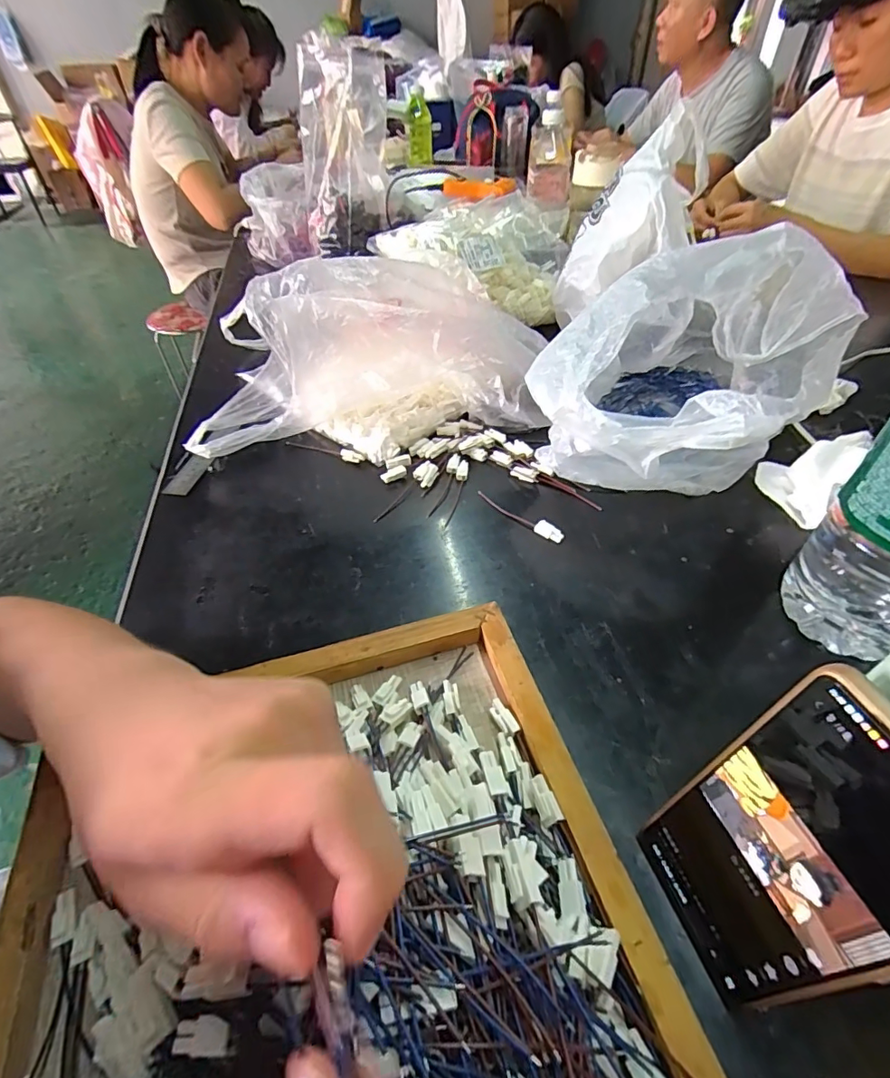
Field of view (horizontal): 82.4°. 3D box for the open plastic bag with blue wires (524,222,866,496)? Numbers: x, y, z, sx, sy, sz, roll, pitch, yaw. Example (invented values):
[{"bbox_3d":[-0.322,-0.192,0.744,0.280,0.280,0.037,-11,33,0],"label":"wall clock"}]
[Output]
[{"bbox_3d":[0.250,-0.180,0.501,0.208,0.152,0.366,33,54,31],"label":"open plastic bag with blue wires"}]

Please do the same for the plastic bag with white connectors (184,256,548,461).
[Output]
[{"bbox_3d":[-0.080,-0.193,0.551,0.375,0.151,0.170,-10,45,-9],"label":"plastic bag with white connectors"}]

